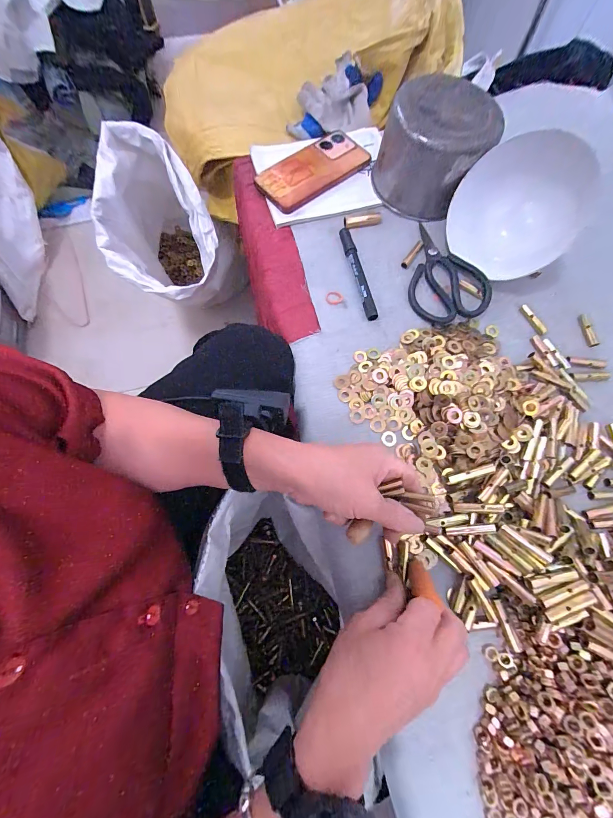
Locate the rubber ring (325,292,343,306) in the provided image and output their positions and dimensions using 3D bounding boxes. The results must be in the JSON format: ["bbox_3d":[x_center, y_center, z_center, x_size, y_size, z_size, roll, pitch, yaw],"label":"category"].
[{"bbox_3d":[0.035,-0.139,0.413,0.022,0.004,0.017,-2,70,-2],"label":"rubber ring"}]

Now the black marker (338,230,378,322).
[{"bbox_3d":[0.066,-0.173,0.420,0.015,0.019,0.132,-14,71,-6],"label":"black marker"}]

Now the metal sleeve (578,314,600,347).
[{"bbox_3d":[0.349,-0.097,0.407,0.010,0.009,0.044,-10,71,-4],"label":"metal sleeve"}]

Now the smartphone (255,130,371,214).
[{"bbox_3d":[0.011,-0.341,0.469,0.167,0.012,0.073,-38,94,-12],"label":"smartphone"}]

